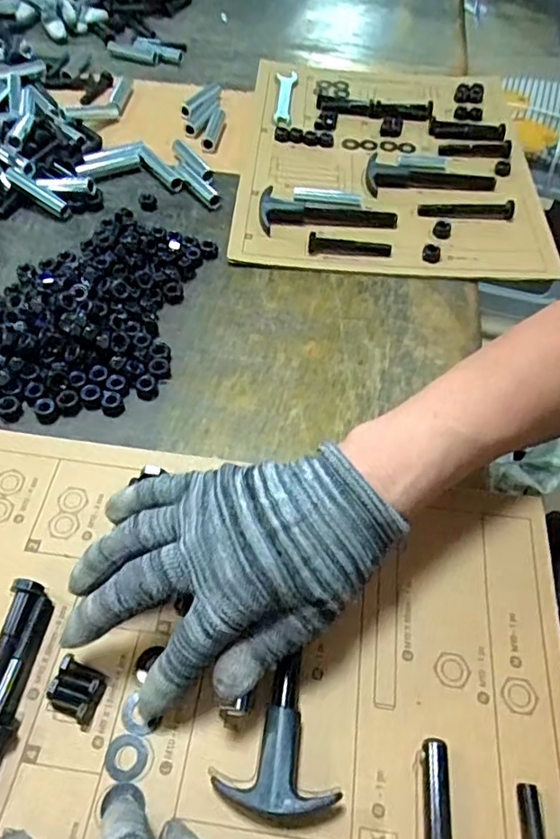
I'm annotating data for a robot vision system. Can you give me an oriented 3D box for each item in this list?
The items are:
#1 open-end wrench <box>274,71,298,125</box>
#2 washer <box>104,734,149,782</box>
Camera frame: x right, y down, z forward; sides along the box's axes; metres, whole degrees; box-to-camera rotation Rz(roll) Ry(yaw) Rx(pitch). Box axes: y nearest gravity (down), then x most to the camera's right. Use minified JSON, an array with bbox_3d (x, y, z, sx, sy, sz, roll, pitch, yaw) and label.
[{"bbox_3d":[0.007,-0.371,0.670,0.026,0.008,0.117,2,53,-1],"label":"open-end wrench"},{"bbox_3d":[-0.072,0.157,0.272,0.020,0.004,0.018,14,54,8],"label":"washer"}]

